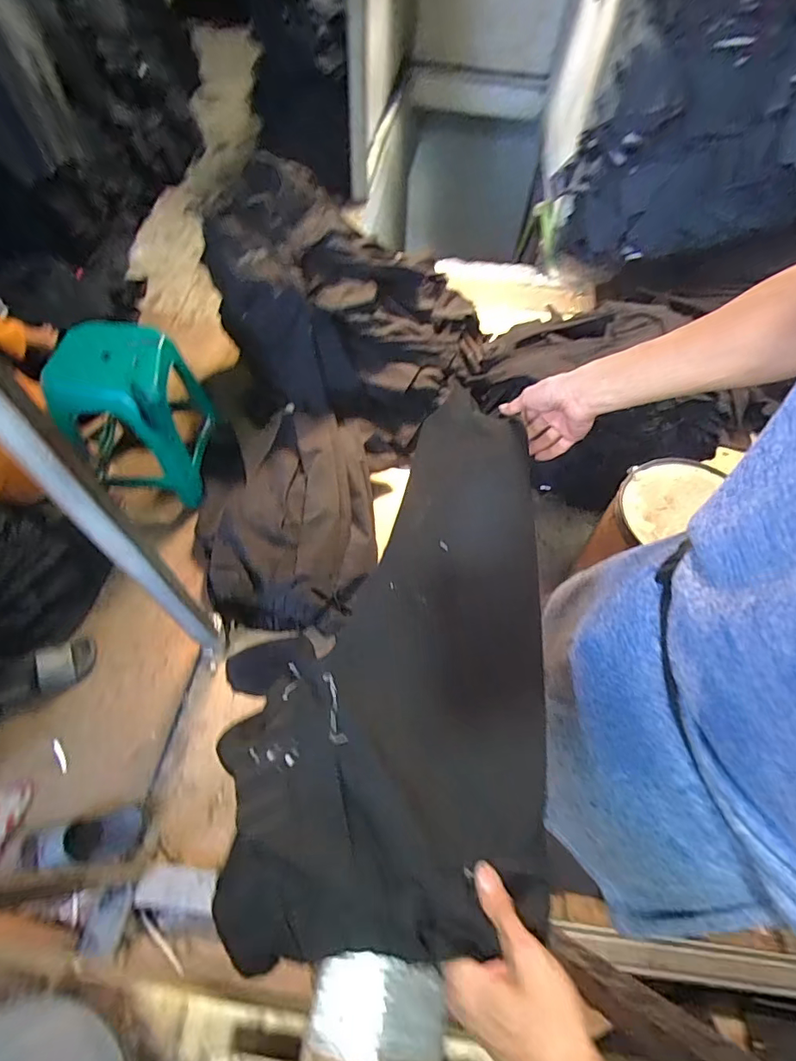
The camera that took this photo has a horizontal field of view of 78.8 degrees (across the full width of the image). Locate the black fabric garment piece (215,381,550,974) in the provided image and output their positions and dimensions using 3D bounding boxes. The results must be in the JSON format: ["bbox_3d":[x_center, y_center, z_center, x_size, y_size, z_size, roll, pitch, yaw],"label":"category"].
[{"bbox_3d":[0.037,0.092,0.521,0.276,0.083,0.610,18,57,7],"label":"black fabric garment piece"}]

